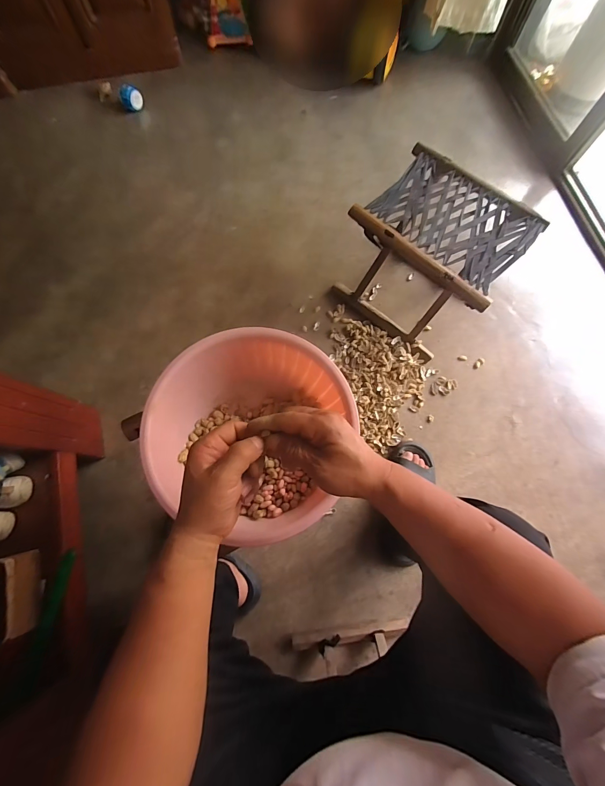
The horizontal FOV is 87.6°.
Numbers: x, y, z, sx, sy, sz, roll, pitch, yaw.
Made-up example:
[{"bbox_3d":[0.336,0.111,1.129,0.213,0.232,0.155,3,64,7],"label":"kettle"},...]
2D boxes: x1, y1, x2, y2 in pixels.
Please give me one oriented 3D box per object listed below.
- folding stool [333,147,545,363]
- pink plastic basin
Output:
[{"bbox_3d":[0.314,-0.336,0.818,0.340,0.296,0.283,40,79,9],"label":"folding stool"},{"bbox_3d":[-0.079,0.060,0.503,0.281,0.120,0.284,0,74,-1],"label":"pink plastic basin"}]

